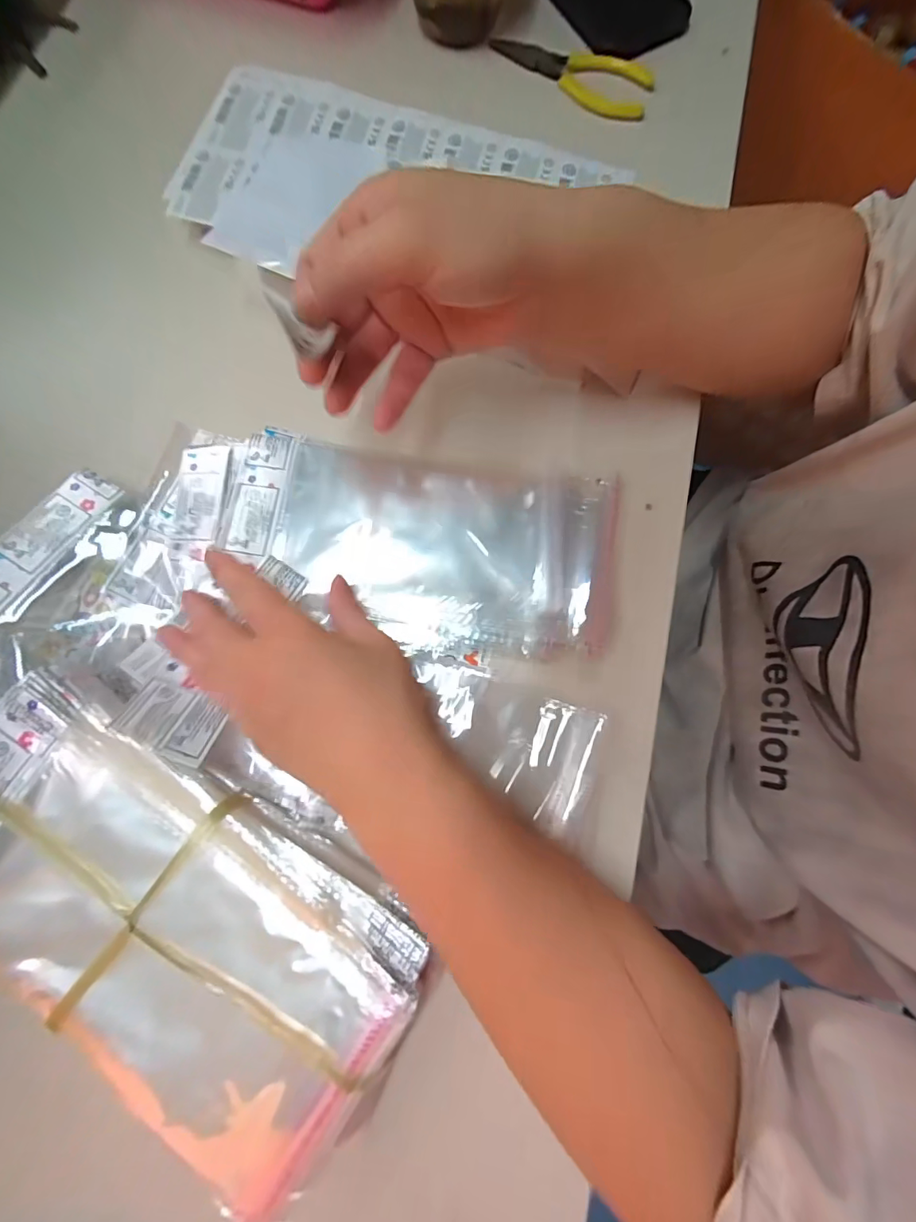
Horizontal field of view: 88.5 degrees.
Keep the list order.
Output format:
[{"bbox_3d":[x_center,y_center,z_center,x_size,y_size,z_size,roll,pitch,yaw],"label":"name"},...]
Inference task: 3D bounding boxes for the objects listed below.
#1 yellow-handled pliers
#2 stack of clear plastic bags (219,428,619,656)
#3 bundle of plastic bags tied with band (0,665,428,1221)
[{"bbox_3d":[0.093,-0.427,0.372,0.134,0.017,0.051,32,81,6],"label":"yellow-handled pliers"},{"bbox_3d":[-0.023,-0.042,0.291,0.233,0.009,0.120,8,78,2],"label":"stack of clear plastic bags"},{"bbox_3d":[-0.144,0.143,0.230,0.244,0.040,0.117,32,81,6],"label":"bundle of plastic bags tied with band"}]

